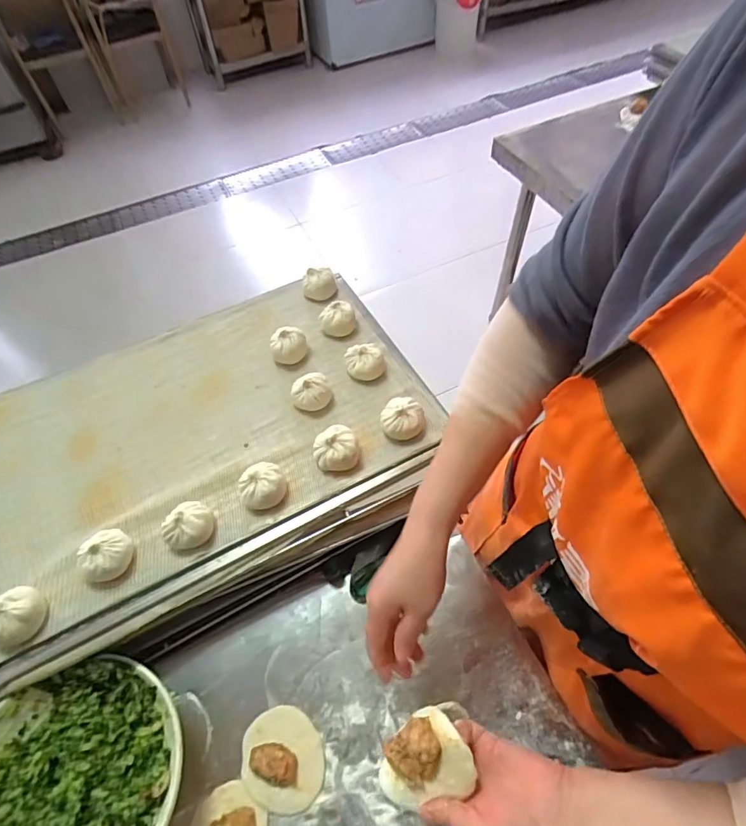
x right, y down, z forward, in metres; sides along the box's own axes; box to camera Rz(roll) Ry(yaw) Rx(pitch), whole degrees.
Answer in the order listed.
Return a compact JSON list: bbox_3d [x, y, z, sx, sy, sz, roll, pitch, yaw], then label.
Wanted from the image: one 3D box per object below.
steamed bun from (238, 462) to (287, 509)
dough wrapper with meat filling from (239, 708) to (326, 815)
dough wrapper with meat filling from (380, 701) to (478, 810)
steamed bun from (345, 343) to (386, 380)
[{"bbox_3d":[-0.135,0.091,0.574,0.052,0.035,0.049,-2,56,2],"label":"steamed bun"},{"bbox_3d":[-0.101,0.383,0.521,0.088,0.026,0.095,-2,56,2],"label":"dough wrapper with meat filling"},{"bbox_3d":[0.046,0.304,0.421,0.082,0.046,0.060,-17,61,-7],"label":"dough wrapper with meat filling"},{"bbox_3d":[-0.011,-0.071,0.675,0.056,0.046,0.047,-5,56,0],"label":"steamed bun"}]

